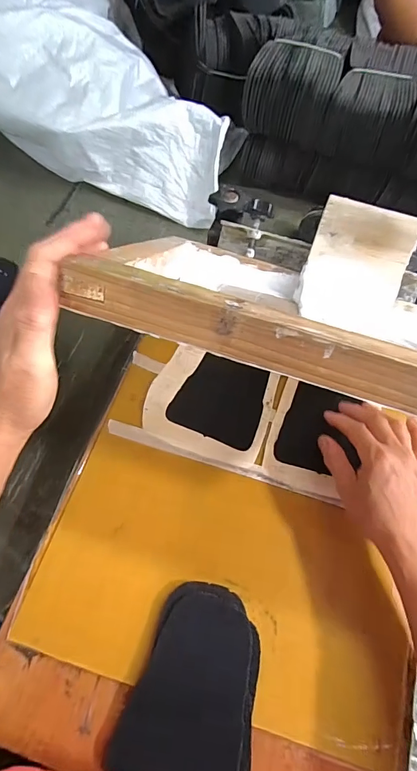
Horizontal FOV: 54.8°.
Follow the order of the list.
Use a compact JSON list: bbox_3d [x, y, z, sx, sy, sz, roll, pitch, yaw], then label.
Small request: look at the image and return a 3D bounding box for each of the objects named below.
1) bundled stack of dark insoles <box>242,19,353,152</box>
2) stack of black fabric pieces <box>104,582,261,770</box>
[{"bbox_3d":[0.125,-0.434,0.584,0.121,0.096,0.120,21,65,7],"label":"bundled stack of dark insoles"},{"bbox_3d":[-0.008,0.251,0.336,0.102,0.019,0.145,17,65,5],"label":"stack of black fabric pieces"}]

